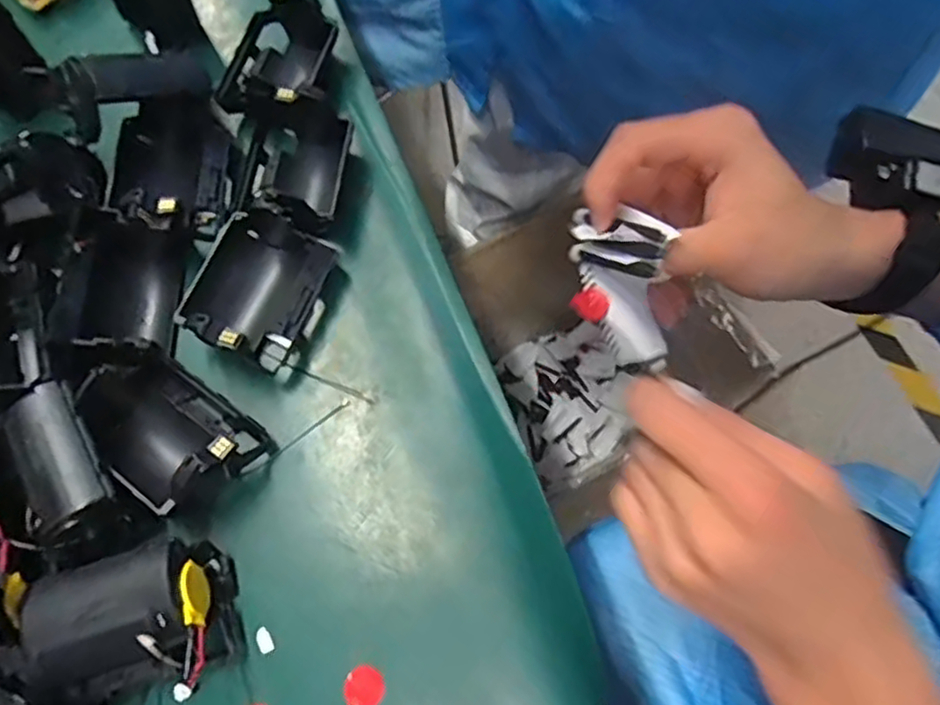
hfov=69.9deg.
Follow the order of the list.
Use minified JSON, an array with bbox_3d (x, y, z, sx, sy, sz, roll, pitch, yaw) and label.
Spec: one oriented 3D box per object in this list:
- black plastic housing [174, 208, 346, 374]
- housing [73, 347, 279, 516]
[{"bbox_3d":[-0.107,-0.035,0.328,0.063,0.034,0.076,21,69,11],"label":"black plastic housing"},{"bbox_3d":[-0.139,0.031,0.301,0.088,0.039,0.053,34,72,15],"label":"housing"}]

